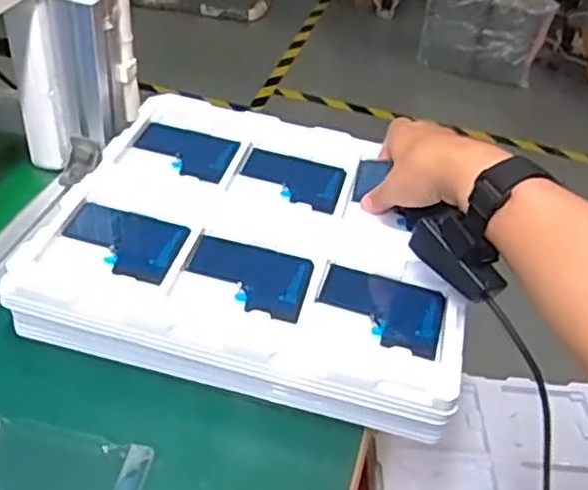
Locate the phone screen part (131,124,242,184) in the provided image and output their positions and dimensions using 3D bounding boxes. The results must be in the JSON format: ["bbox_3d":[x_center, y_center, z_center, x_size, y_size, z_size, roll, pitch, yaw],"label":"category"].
[{"bbox_3d":[-0.098,-0.084,0.627,0.092,0.008,0.066,16,41,10],"label":"phone screen part"}]

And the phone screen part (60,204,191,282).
[{"bbox_3d":[-0.131,-0.002,0.526,0.087,0.005,0.067,12,41,5],"label":"phone screen part"}]

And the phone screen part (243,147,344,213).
[{"bbox_3d":[-0.002,-0.057,0.615,0.090,0.008,0.068,15,41,8],"label":"phone screen part"}]

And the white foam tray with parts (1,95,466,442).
[{"bbox_3d":[-0.021,0.002,0.571,0.318,0.058,0.288,14,41,8],"label":"white foam tray with parts"}]

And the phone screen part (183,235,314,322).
[{"bbox_3d":[-0.035,0.023,0.517,0.092,0.004,0.071,13,41,7],"label":"phone screen part"}]

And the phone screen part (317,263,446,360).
[{"bbox_3d":[0.063,0.046,0.506,0.089,0.005,0.066,14,41,8],"label":"phone screen part"}]

